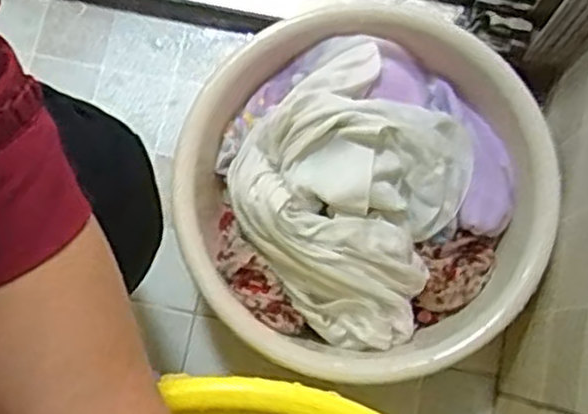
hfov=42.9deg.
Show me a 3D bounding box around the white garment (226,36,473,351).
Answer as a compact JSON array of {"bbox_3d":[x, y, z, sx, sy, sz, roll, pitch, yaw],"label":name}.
[{"bbox_3d":[0.043,-0.022,0.622,0.203,0.074,0.227,32,81,7],"label":"white garment"}]

